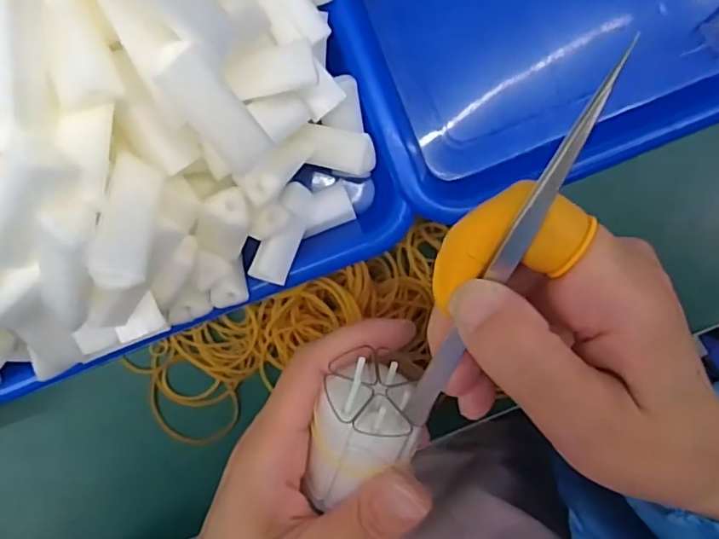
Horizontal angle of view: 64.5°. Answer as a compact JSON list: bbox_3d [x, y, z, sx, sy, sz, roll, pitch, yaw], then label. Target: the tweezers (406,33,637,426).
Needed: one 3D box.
[{"bbox_3d":[0.040,0.001,0.163,0.008,0.005,0.129,22,124,-1],"label":"tweezers"}]

